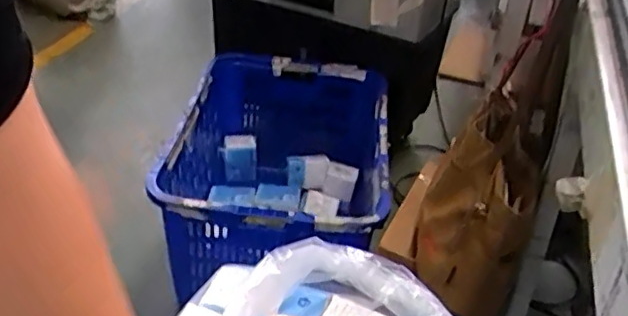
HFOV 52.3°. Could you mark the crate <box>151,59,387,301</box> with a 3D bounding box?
[{"bbox_3d":[-0.087,0.050,1.581,0.483,0.332,0.690,6,34,1],"label":"crate"}]

